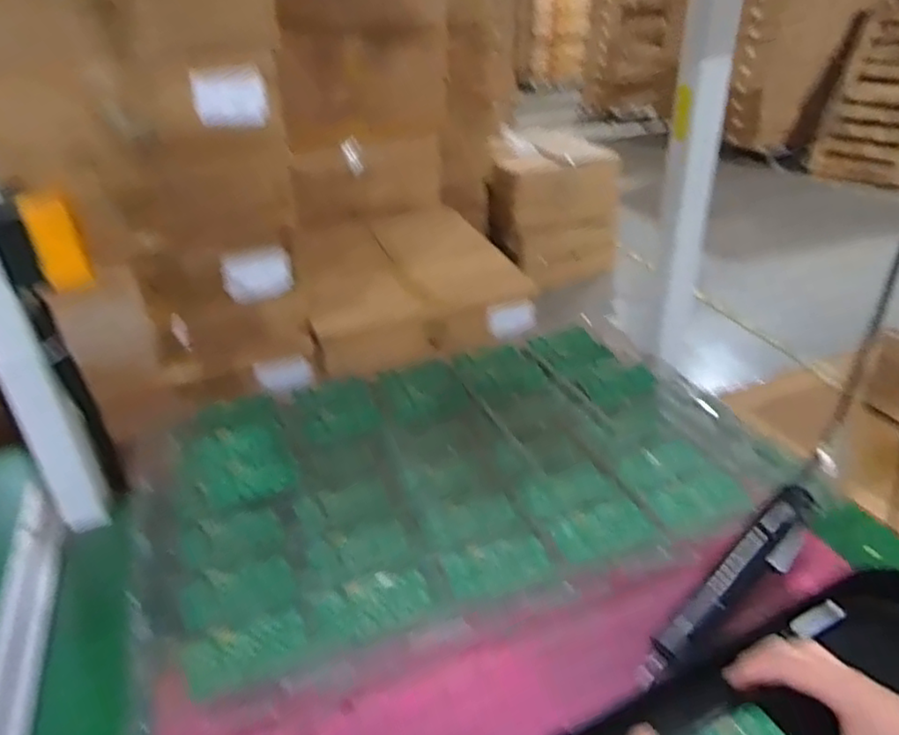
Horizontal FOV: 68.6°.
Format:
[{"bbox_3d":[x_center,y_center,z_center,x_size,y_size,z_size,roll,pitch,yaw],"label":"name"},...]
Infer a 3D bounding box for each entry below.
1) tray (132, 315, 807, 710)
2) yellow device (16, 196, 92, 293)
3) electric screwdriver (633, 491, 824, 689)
[{"bbox_3d":[0.004,0.099,0.756,0.660,0.029,0.435,-11,33,-14],"label":"tray"},{"bbox_3d":[-0.341,-0.110,0.571,0.036,0.079,0.022,-18,35,-24],"label":"yellow device"},{"bbox_3d":[0.240,0.184,0.566,0.221,0.029,0.041,-39,43,-15],"label":"electric screwdriver"}]

